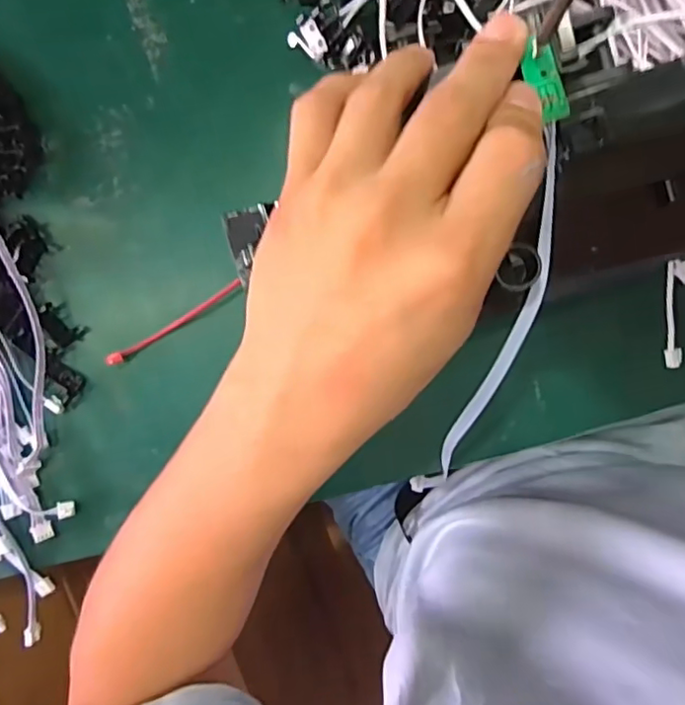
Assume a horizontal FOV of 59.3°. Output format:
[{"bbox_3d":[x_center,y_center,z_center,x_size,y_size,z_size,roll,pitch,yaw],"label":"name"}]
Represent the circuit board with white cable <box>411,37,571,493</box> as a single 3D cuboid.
[{"bbox_3d":[0.061,-0.013,0.238,0.023,0.020,0.191,11,123,5],"label":"circuit board with white cable"}]

